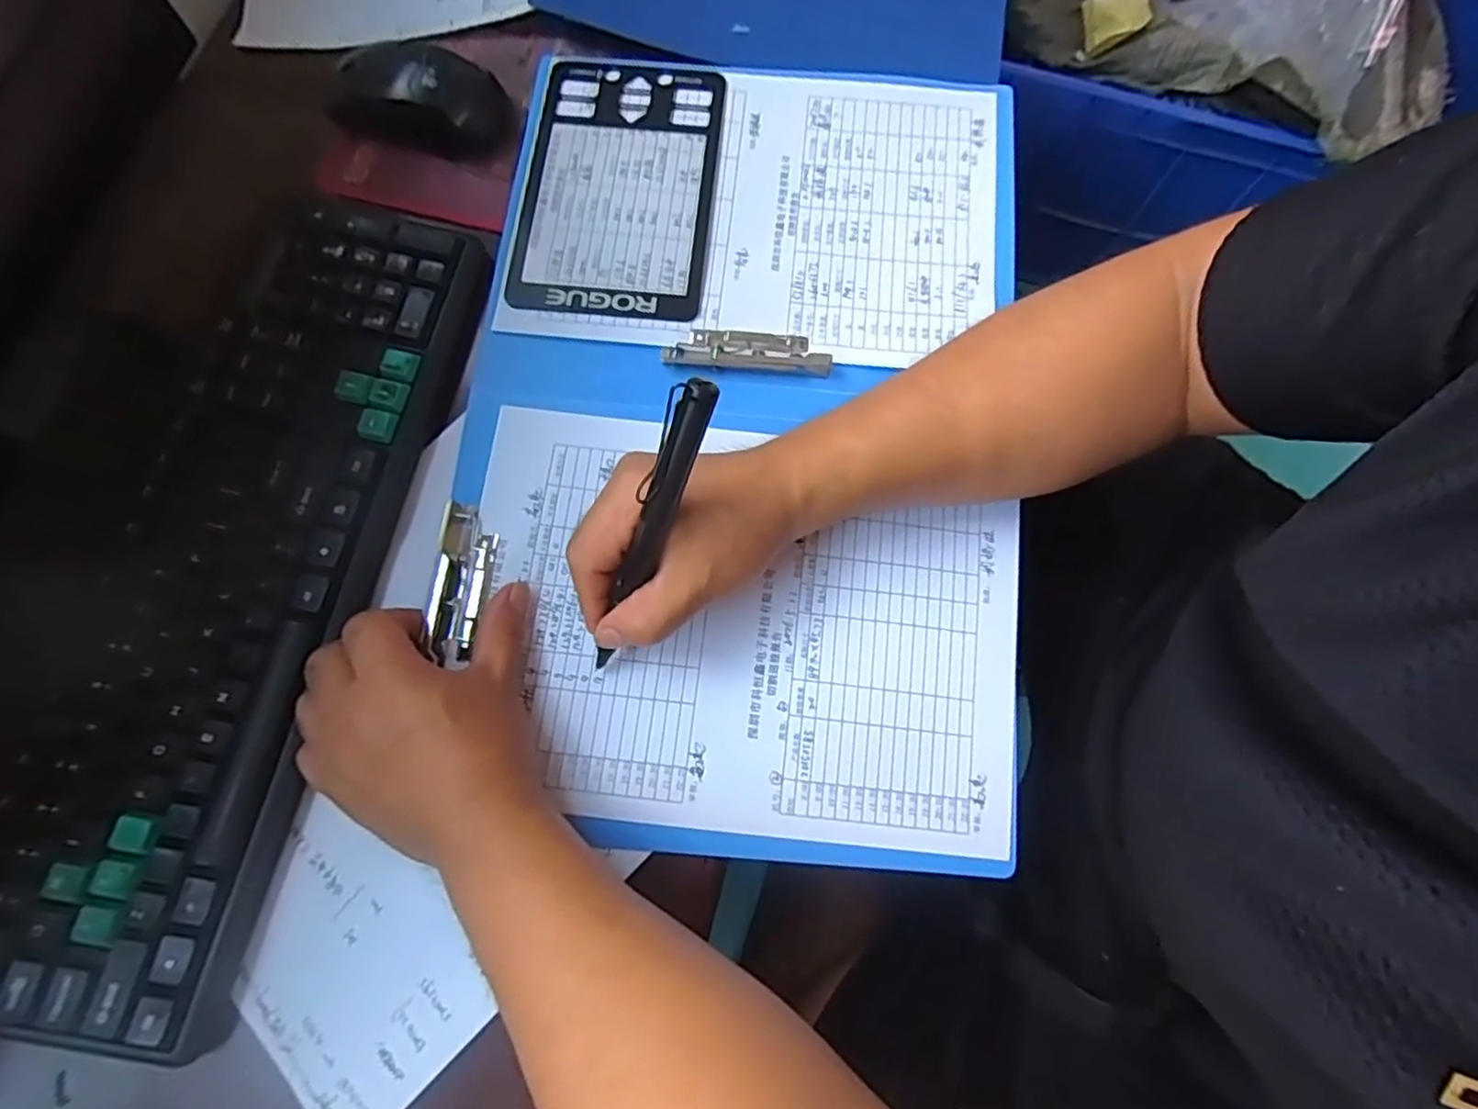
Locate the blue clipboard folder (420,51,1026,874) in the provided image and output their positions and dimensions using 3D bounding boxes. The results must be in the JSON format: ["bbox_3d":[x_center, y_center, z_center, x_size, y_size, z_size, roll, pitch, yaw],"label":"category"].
[{"bbox_3d":[0.004,-0.084,0.399,0.306,0.014,0.471,3,75,0],"label":"blue clipboard folder"}]

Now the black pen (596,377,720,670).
[{"bbox_3d":[-0.040,-0.005,0.299,0.014,0.154,0.011,29,37,7],"label":"black pen"}]

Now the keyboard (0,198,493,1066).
[{"bbox_3d":[-0.253,0.005,0.356,0.126,0.024,0.420,11,75,2],"label":"keyboard"}]

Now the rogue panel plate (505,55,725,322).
[{"bbox_3d":[-0.075,-0.236,0.436,0.117,0.005,0.193,5,74,0],"label":"rogue panel plate"}]

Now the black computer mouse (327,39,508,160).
[{"bbox_3d":[-0.204,-0.287,0.435,0.110,0.033,0.057,4,75,0],"label":"black computer mouse"}]

